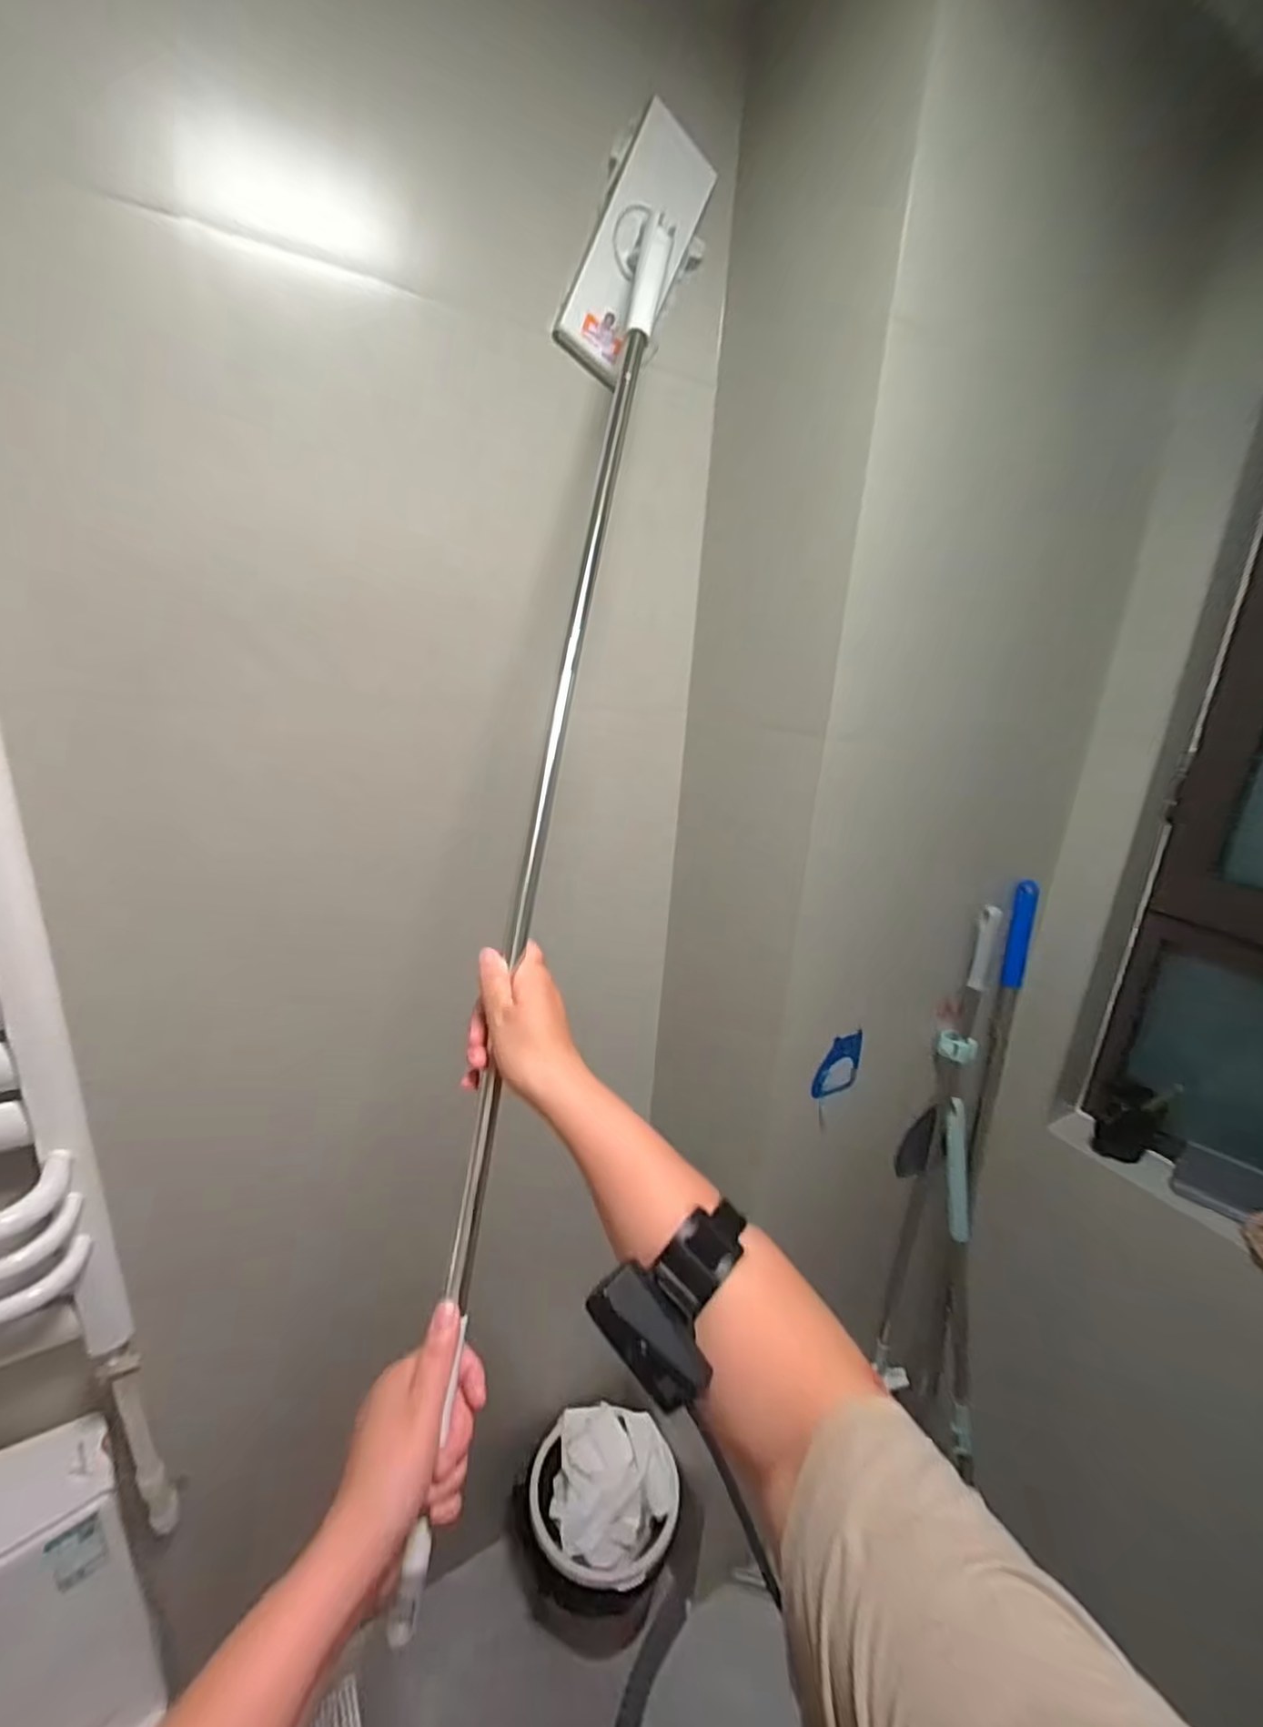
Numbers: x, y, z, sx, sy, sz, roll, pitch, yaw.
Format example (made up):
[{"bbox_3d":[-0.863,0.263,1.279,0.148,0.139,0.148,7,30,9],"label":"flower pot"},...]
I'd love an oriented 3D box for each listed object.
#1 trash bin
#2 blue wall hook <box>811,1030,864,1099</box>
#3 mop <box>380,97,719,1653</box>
[{"bbox_3d":[-0.050,1.144,1.185,0.250,0.236,0.253,2,18,-5],"label":"trash bin"},{"bbox_3d":[0.284,0.283,0.961,0.078,0.089,0.017,-11,21,-23],"label":"blue wall hook"},{"bbox_3d":[-0.059,-0.154,0.604,0.131,1.263,0.105,6,-15,5],"label":"mop"}]

